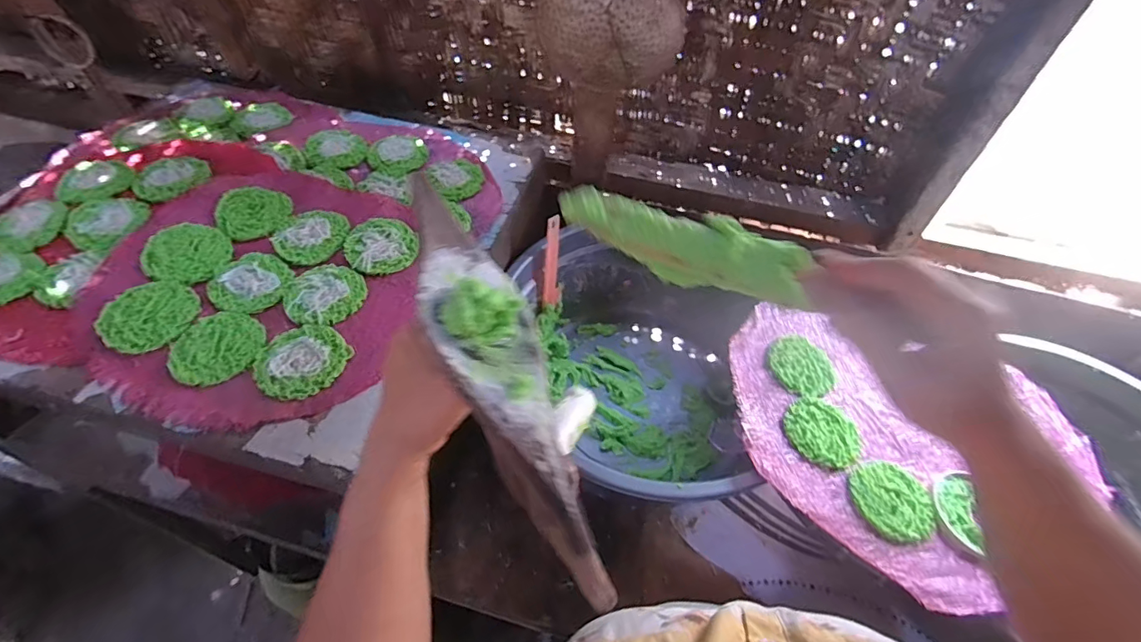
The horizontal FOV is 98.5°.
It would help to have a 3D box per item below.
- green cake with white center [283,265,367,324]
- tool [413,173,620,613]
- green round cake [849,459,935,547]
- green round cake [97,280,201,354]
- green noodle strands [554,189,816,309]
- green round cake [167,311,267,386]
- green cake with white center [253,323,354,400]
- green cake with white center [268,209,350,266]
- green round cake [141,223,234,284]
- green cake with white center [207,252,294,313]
[{"bbox_3d":[-0.262,-0.029,0.525,0.079,0.008,0.078,2,52,-3],"label":"green cake with white center"},{"bbox_3d":[-0.041,0.014,0.270,0.057,0.033,0.264,-17,60,-17],"label":"tool"},{"bbox_3d":[0.316,0.176,0.483,0.077,0.007,0.077,2,52,-3],"label":"green round cake"},{"bbox_3d":[-0.411,-0.006,0.482,0.075,0.016,0.080,2,52,-3],"label":"green round cake"},{"bbox_3d":[0.056,-0.035,0.236,0.128,0.030,0.022,14,50,-16],"label":"green noodle strands"},{"bbox_3d":[-0.340,0.025,0.474,0.076,0.008,0.082,2,52,-3],"label":"green round cake"},{"bbox_3d":[-0.258,0.036,0.471,0.078,0.010,0.080,2,52,-3],"label":"green cake with white center"},{"bbox_3d":[-0.295,-0.097,0.566,0.069,0.016,0.080,35,57,21],"label":"green cake with white center"},{"bbox_3d":[-0.418,-0.074,0.537,0.075,0.005,0.078,9,57,-15],"label":"green round cake"},{"bbox_3d":[-0.340,-0.041,0.526,0.068,0.013,0.075,28,55,17],"label":"green cake with white center"}]

